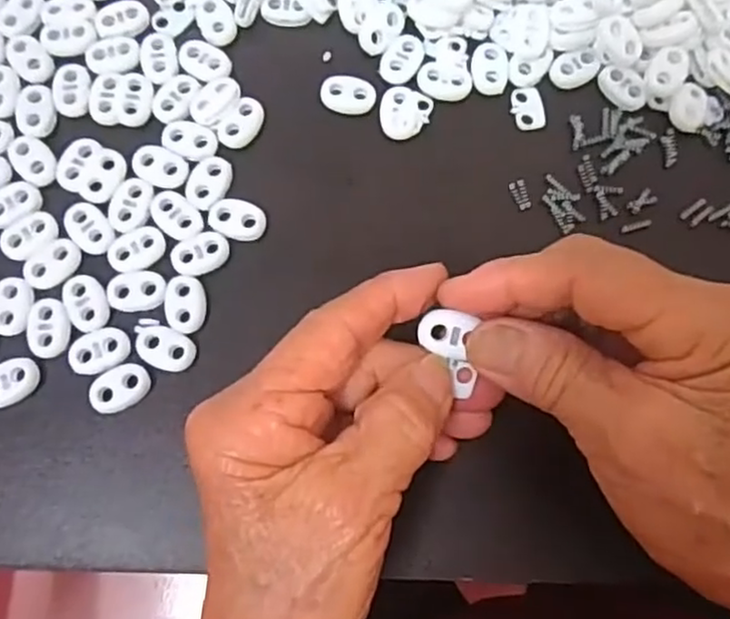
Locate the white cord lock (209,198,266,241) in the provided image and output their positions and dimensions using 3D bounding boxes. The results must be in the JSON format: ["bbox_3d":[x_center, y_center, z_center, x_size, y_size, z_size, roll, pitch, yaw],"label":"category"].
[{"bbox_3d":[-0.050,-0.036,0.274,0.022,0.004,0.016,19,82,2],"label":"white cord lock"}]

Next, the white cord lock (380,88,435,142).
[{"bbox_3d":[0.016,-0.081,0.285,0.021,0.004,0.022,12,82,1],"label":"white cord lock"}]

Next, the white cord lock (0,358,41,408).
[{"bbox_3d":[-0.133,0.027,0.259,0.022,0.006,0.015,-24,79,-6],"label":"white cord lock"}]

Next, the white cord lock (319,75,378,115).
[{"bbox_3d":[-0.007,-0.089,0.286,0.023,0.004,0.016,8,82,0],"label":"white cord lock"}]

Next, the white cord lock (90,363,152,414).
[{"bbox_3d":[-0.091,0.029,0.258,0.022,0.004,0.015,-32,84,-5],"label":"white cord lock"}]

